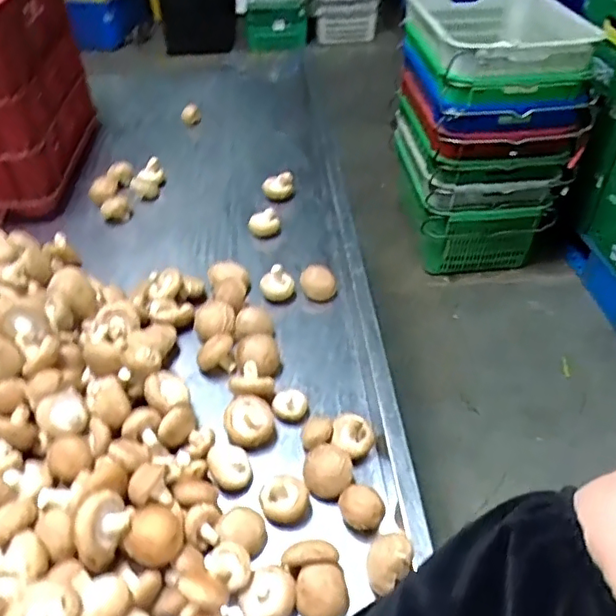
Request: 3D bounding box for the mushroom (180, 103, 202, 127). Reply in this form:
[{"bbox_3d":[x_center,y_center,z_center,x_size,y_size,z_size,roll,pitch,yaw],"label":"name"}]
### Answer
[{"bbox_3d":[-0.252,-0.413,1.236,0.045,0.040,0.045,-8,44,-6],"label":"mushroom"}]

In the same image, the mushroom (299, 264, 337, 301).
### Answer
[{"bbox_3d":[0.015,-0.038,0.823,0.052,0.036,0.041,-1,43,1],"label":"mushroom"}]

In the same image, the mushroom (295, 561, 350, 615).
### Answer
[{"bbox_3d":[0.012,0.255,0.513,0.046,0.030,0.045,-1,43,1],"label":"mushroom"}]

